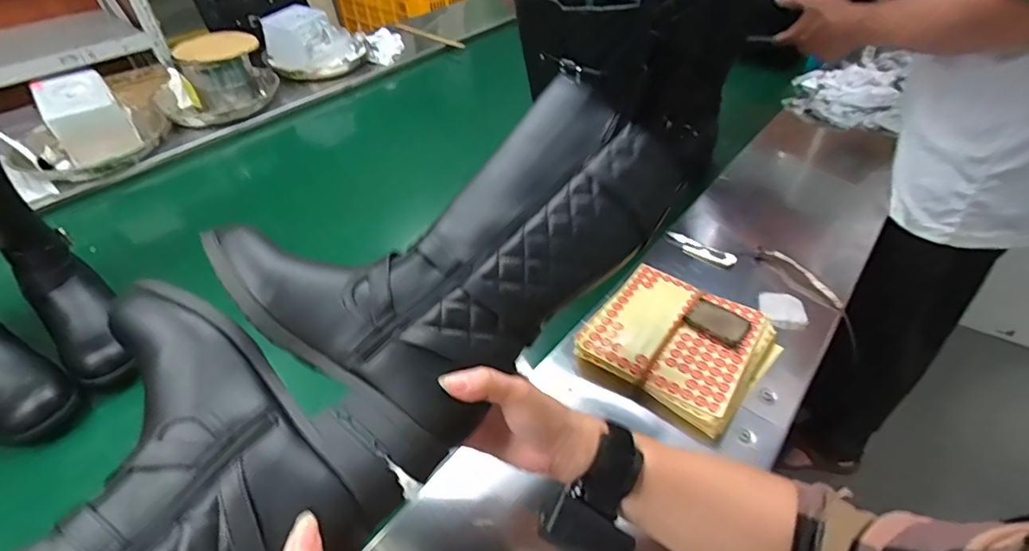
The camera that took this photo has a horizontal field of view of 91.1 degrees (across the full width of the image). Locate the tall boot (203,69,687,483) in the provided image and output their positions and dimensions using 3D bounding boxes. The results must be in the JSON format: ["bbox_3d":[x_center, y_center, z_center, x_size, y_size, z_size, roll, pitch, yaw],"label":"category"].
[{"bbox_3d":[-0.025,-0.033,0.436,0.362,0.088,0.226,-38,80,-21],"label":"tall boot"}]

